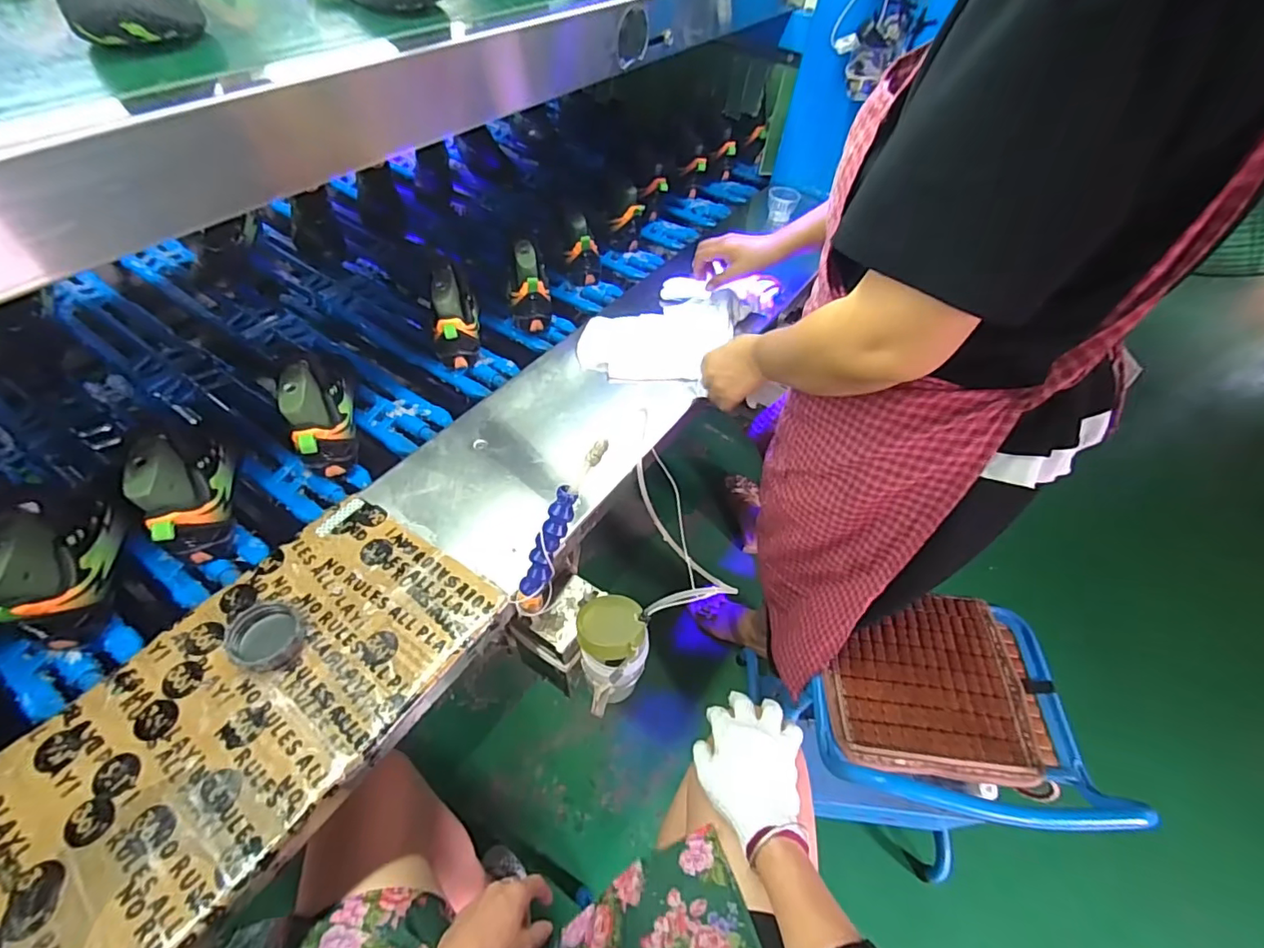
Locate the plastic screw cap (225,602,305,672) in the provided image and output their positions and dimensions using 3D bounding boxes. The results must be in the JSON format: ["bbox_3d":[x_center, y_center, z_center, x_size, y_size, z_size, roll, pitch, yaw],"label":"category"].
[{"bbox_3d":[-0.354,0.157,0.526,0.067,0.021,0.058,14,51,6],"label":"plastic screw cap"}]

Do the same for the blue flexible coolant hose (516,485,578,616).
[{"bbox_3d":[-0.086,0.080,0.541,0.023,0.160,0.021,33,29,19],"label":"blue flexible coolant hose"}]

